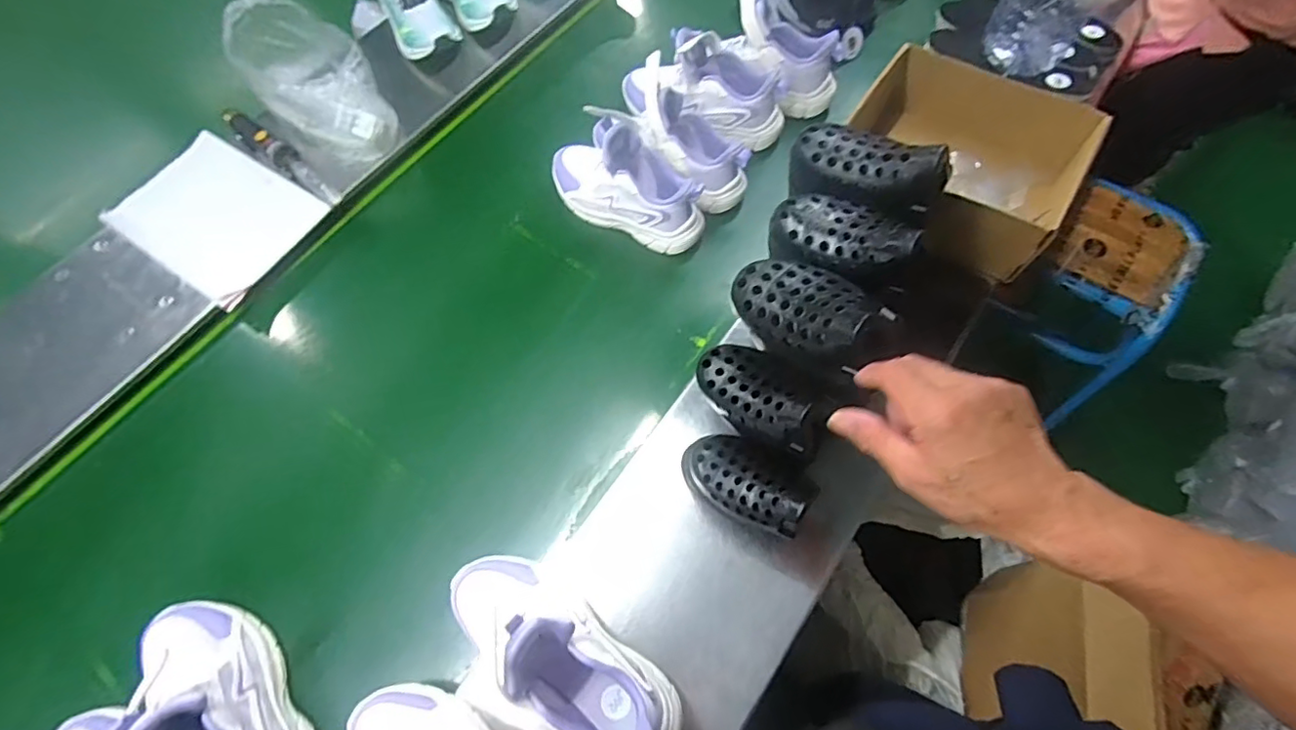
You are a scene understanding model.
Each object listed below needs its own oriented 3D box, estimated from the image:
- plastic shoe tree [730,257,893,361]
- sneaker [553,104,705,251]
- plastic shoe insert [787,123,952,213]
[{"bbox_3d":[0.129,-0.055,0.488,0.121,0.071,0.075,29,69,14],"label":"plastic shoe tree"},{"bbox_3d":[-0.035,-0.247,0.757,0.227,0.125,0.084,27,69,14],"label":"sneaker"},{"bbox_3d":[0.220,-0.200,0.590,0.163,0.061,0.071,25,68,32],"label":"plastic shoe insert"}]

